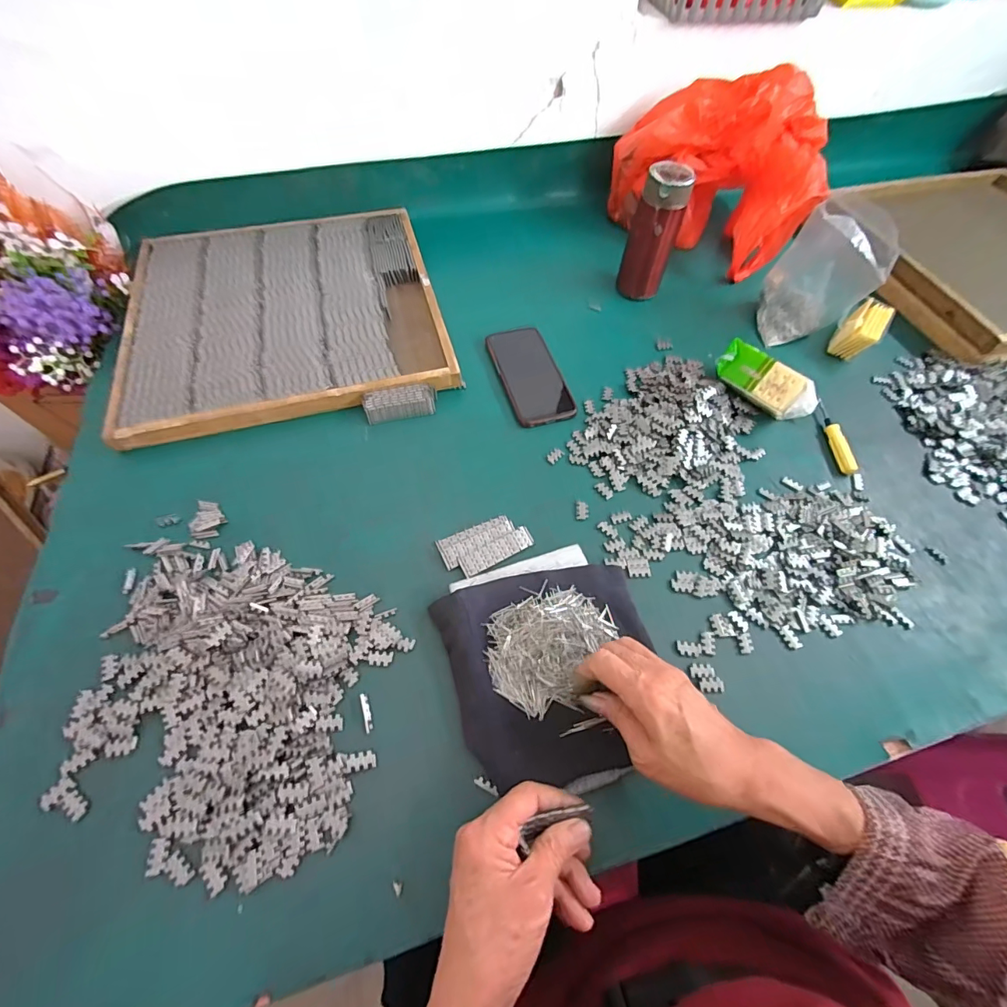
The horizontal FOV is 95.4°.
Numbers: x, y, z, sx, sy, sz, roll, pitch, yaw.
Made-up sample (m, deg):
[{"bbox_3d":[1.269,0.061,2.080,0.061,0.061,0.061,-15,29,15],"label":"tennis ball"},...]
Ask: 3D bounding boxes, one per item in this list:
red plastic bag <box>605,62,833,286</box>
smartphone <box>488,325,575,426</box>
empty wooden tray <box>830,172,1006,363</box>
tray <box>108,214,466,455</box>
[{"bbox_3d":[0.332,-0.522,0.709,0.292,0.200,0.160,40,66,19],"label":"red plastic bag"},{"bbox_3d":[0.035,-0.172,0.594,0.079,0.009,0.157,-15,62,-11],"label":"smartphone"},{"bbox_3d":[0.780,-0.401,0.742,0.383,0.069,0.402,-13,61,-10],"label":"empty wooden tray"},{"bbox_3d":[-0.298,-0.271,0.635,0.396,0.020,0.399,-13,61,-10],"label":"tray"}]

